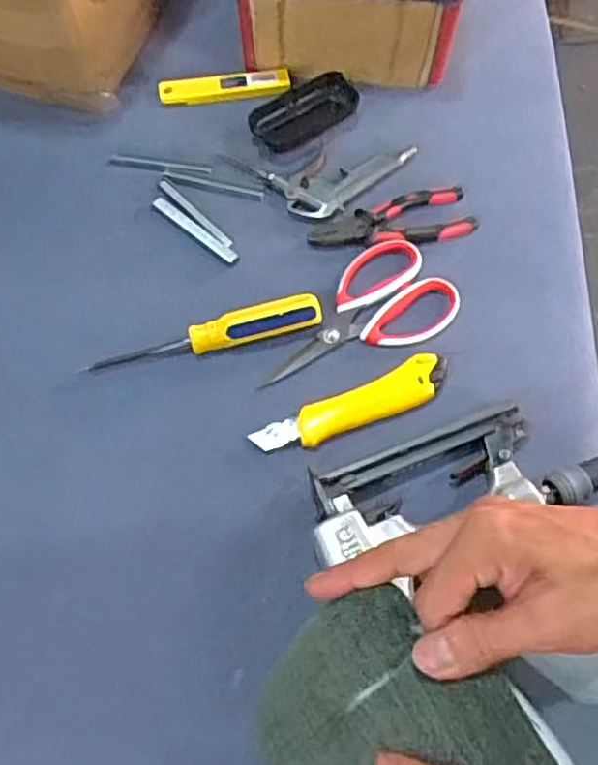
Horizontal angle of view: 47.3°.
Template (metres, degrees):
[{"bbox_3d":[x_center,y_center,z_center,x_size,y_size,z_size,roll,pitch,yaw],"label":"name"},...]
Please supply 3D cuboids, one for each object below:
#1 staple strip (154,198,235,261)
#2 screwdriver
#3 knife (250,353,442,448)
[{"bbox_3d":[-0.099,-0.144,0.640,0.104,0.006,0.011,38,71,17],"label":"staple strip"},{"bbox_3d":[-0.081,-0.041,0.583,0.200,0.020,0.029,-13,65,-5],"label":"screwdriver"},{"bbox_3d":[0.046,0.019,0.561,0.168,0.013,0.038,-23,67,-10],"label":"knife"}]

